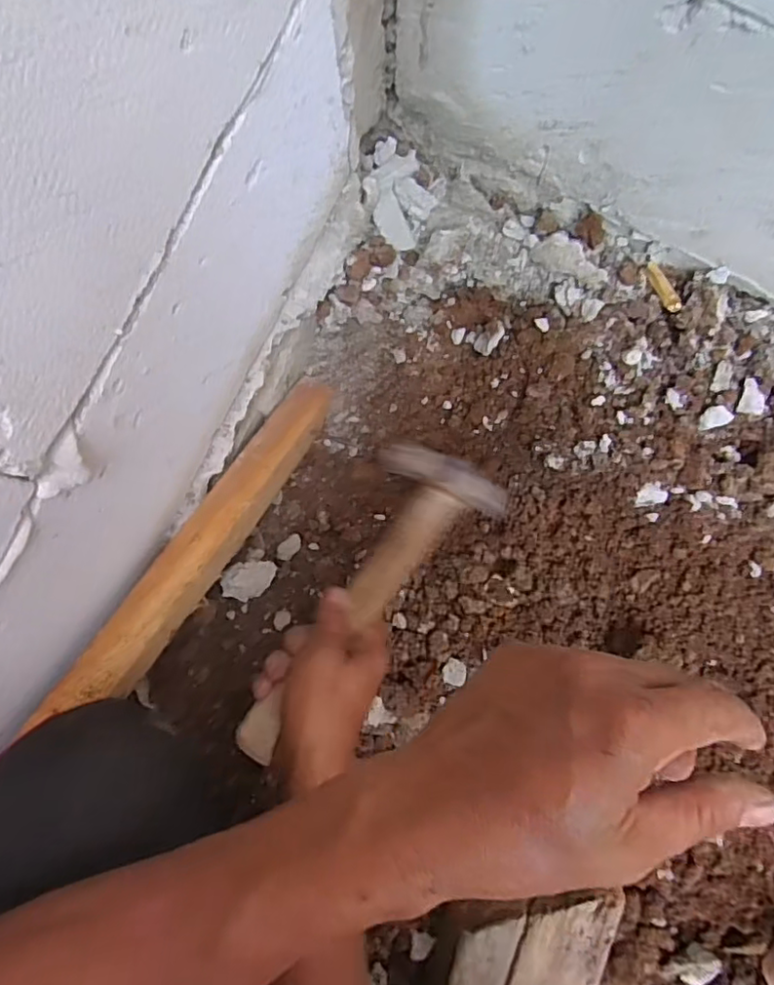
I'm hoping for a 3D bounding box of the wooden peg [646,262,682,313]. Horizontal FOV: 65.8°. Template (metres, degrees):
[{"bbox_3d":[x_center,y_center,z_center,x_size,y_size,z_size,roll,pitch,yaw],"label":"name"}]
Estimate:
[{"bbox_3d":[0.242,-0.179,0.523,0.011,0.010,0.057,-14,63,-1],"label":"wooden peg"}]

